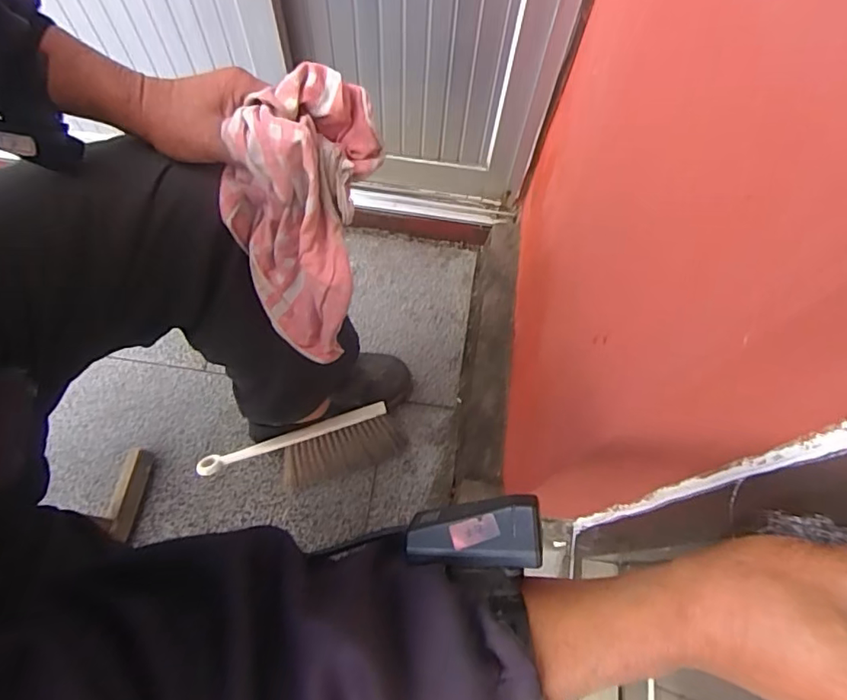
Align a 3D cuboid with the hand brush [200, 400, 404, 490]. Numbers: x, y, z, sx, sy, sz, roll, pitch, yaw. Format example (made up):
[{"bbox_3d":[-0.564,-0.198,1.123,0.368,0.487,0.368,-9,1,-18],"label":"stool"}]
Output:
[{"bbox_3d":[-0.165,0.157,0.794,0.267,0.100,0.027,-17,31,-2],"label":"hand brush"}]

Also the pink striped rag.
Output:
[{"bbox_3d":[-0.106,-0.102,0.457,0.121,0.241,0.094,19,34,8],"label":"pink striped rag"}]

